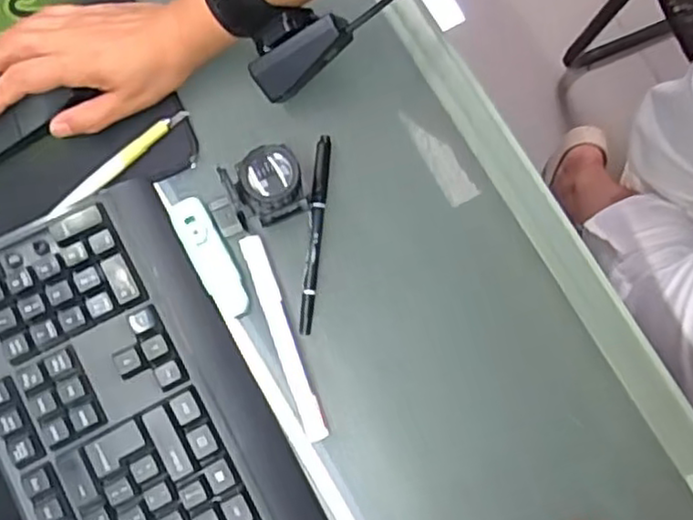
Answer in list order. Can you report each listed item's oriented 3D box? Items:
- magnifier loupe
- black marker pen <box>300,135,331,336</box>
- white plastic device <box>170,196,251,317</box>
[{"bbox_3d":[-0.053,-0.047,0.464,0.048,0.051,0.042,-21,80,-3],"label":"magnifier loupe"},{"bbox_3d":[-0.021,-0.018,0.479,0.010,0.009,0.138,5,79,2],"label":"black marker pen"},{"bbox_3d":[-0.094,-0.002,0.473,0.025,0.013,0.086,-27,80,-4],"label":"white plastic device"}]

